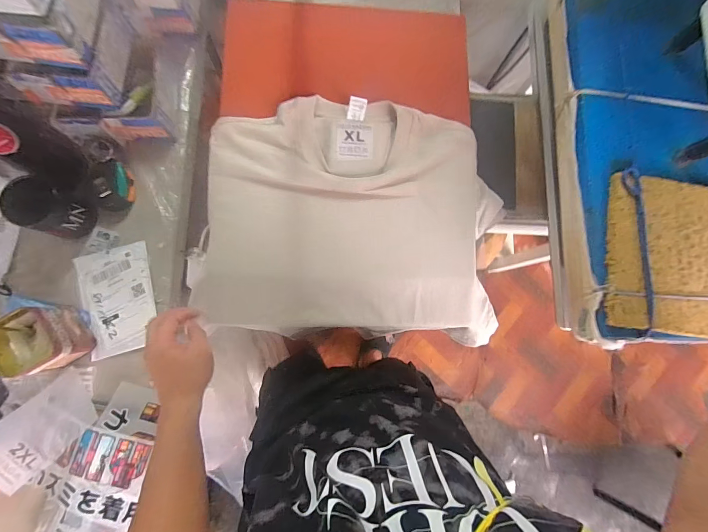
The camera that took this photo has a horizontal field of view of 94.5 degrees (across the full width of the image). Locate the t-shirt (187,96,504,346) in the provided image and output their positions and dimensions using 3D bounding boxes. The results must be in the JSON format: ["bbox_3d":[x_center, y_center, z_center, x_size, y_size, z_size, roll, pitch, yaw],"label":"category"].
[{"bbox_3d":[0.004,-0.070,0.493,0.439,0.033,0.348,5,89,-3],"label":"t-shirt"}]

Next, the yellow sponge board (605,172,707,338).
[{"bbox_3d":[0.402,-0.010,0.382,0.210,0.016,0.180,8,81,-3],"label":"yellow sponge board"}]

